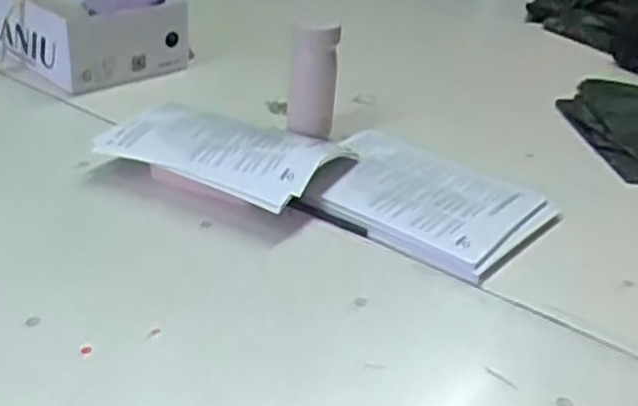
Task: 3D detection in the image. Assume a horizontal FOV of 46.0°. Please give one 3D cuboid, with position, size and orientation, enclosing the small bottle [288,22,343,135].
[{"bbox_3d":[-0.009,-0.175,1.061,0.066,0.157,0.068,4,31,-4],"label":"small bottle"}]

